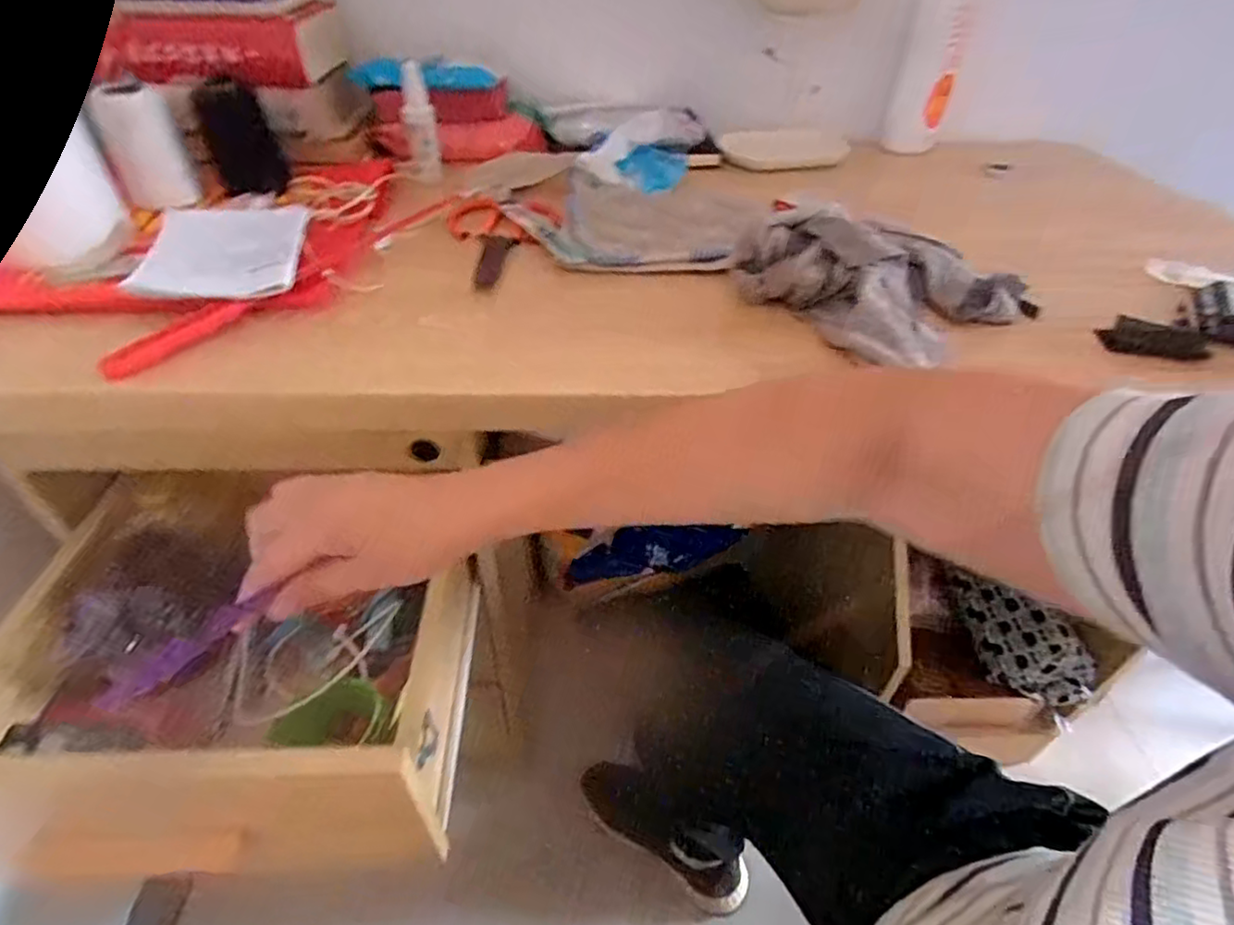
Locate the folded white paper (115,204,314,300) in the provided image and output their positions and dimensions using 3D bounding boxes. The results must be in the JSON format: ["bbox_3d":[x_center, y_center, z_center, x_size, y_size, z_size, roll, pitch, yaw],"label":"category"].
[{"bbox_3d":[-0.314,-0.175,0.501,0.111,0.006,0.157,-6,46,-12],"label":"folded white paper"}]

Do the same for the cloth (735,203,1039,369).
[{"bbox_3d":[0.208,-0.153,0.481,0.177,0.053,0.163,-24,48,-27],"label":"cloth"}]

